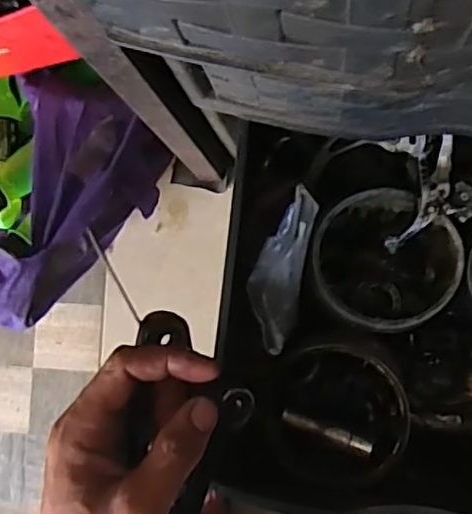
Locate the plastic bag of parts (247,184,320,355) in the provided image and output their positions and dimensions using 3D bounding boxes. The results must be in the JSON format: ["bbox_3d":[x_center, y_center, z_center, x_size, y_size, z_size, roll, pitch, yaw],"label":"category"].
[{"bbox_3d":[0.030,0.009,0.431,0.032,0.030,0.107,12,87,8],"label":"plastic bag of parts"}]

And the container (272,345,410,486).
[{"bbox_3d":[0.074,0.116,0.474,0.092,0.060,0.095,-1,85,7],"label":"container"}]

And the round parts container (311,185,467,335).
[{"bbox_3d":[0.111,0.002,0.474,0.101,0.060,0.097,0,86,8],"label":"round parts container"}]

